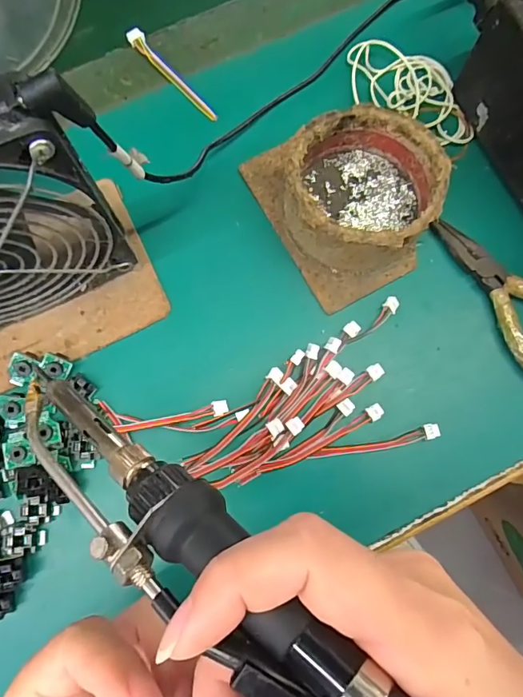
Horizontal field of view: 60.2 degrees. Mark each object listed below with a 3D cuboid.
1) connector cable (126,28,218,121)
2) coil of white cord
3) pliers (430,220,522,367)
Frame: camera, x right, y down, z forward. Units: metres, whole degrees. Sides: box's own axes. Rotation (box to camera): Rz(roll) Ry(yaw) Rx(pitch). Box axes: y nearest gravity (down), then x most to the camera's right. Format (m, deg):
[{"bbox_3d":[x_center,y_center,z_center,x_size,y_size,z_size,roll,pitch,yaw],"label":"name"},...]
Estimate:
[{"bbox_3d":[-0.058,-0.178,0.294,0.010,0.005,0.085,-41,81,-8],"label":"connector cable"},{"bbox_3d":[0.098,-0.168,0.290,0.091,0.007,0.049,28,79,6],"label":"coil of white cord"},{"bbox_3d":[0.144,-0.025,0.259,0.046,0.011,0.125,-42,81,-8],"label":"pliers"}]

